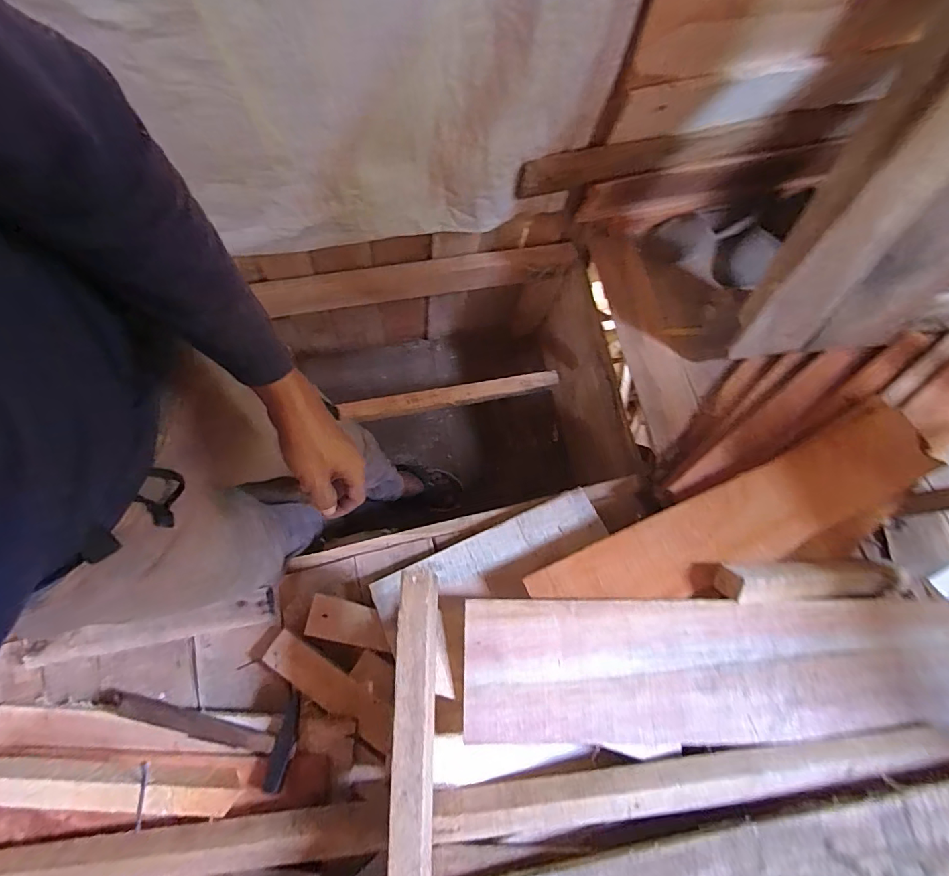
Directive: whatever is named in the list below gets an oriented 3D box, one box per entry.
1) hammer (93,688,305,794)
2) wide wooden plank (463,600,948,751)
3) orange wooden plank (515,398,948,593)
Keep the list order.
[{"bbox_3d":[-0.401,0.392,0.682,0.315,0.053,0.097,17,74,5],"label":"hammer"},{"bbox_3d":[0.358,0.317,0.641,0.734,0.016,0.178,-1,73,0],"label":"wide wooden plank"},{"bbox_3d":[0.414,0.130,0.722,0.659,0.036,0.140,-25,75,-7],"label":"orange wooden plank"}]

